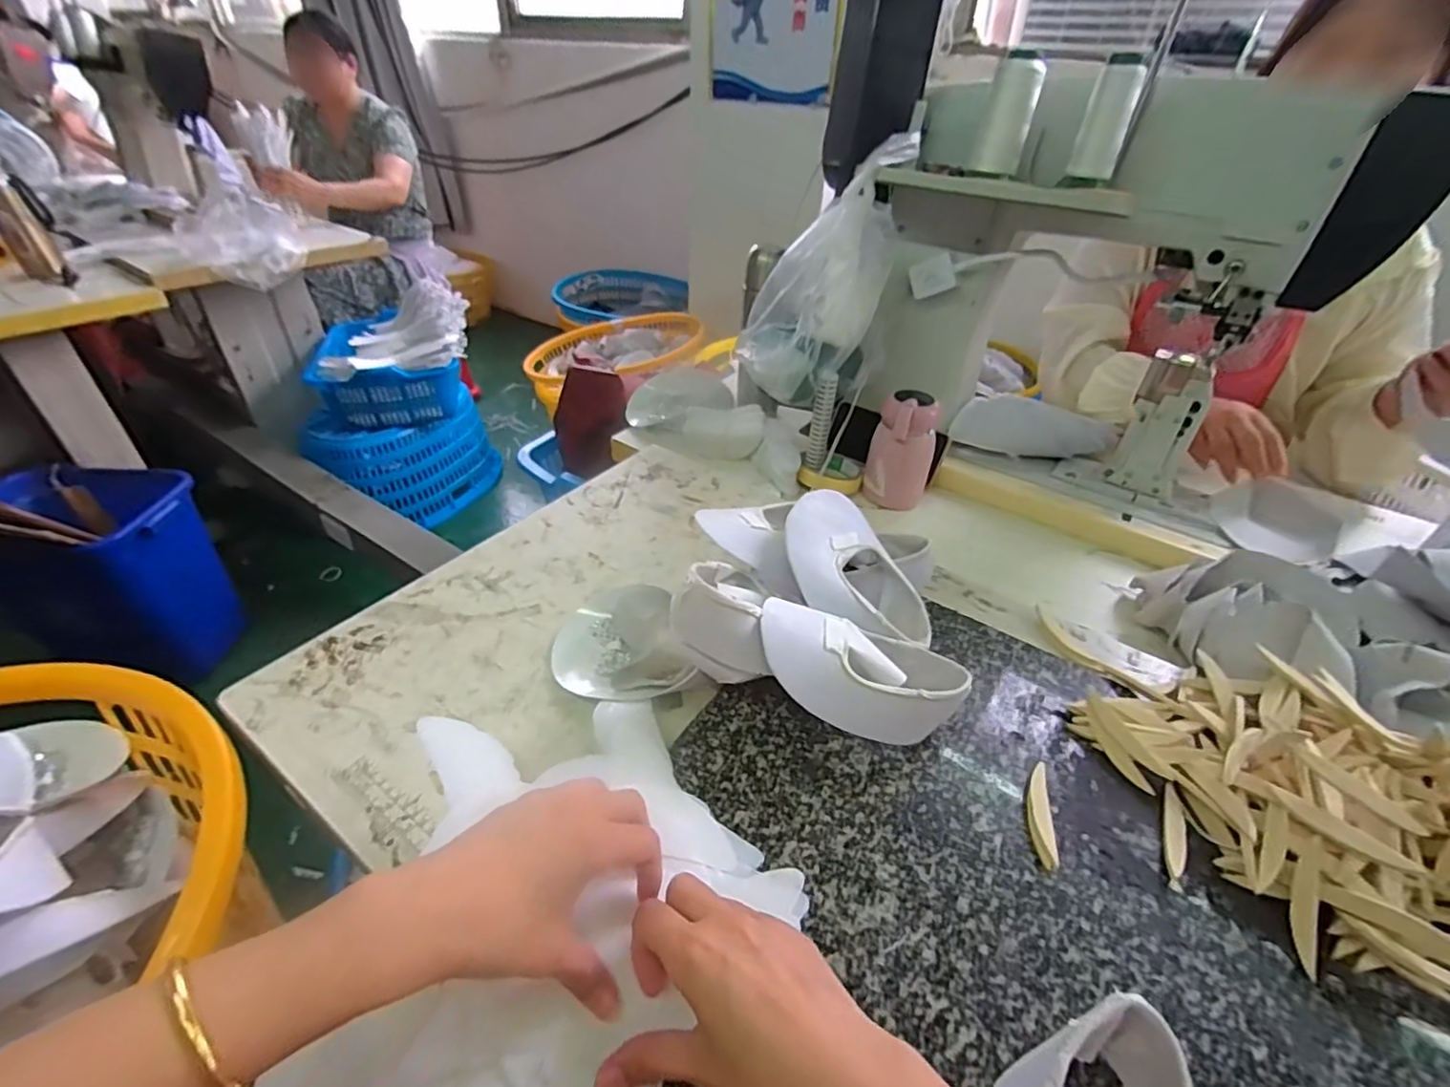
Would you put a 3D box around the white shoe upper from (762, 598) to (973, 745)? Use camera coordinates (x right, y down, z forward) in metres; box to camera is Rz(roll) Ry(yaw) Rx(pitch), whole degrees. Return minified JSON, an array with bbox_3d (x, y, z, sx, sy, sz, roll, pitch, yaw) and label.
[{"bbox_3d":[0.099,0.096,0.453,0.160,0.046,0.070,22,38,-9],"label":"white shoe upper"}]

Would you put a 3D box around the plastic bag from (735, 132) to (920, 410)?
[{"bbox_3d":[0.124,-0.318,0.704,0.112,0.319,0.081,34,13,33],"label":"plastic bag"}]

